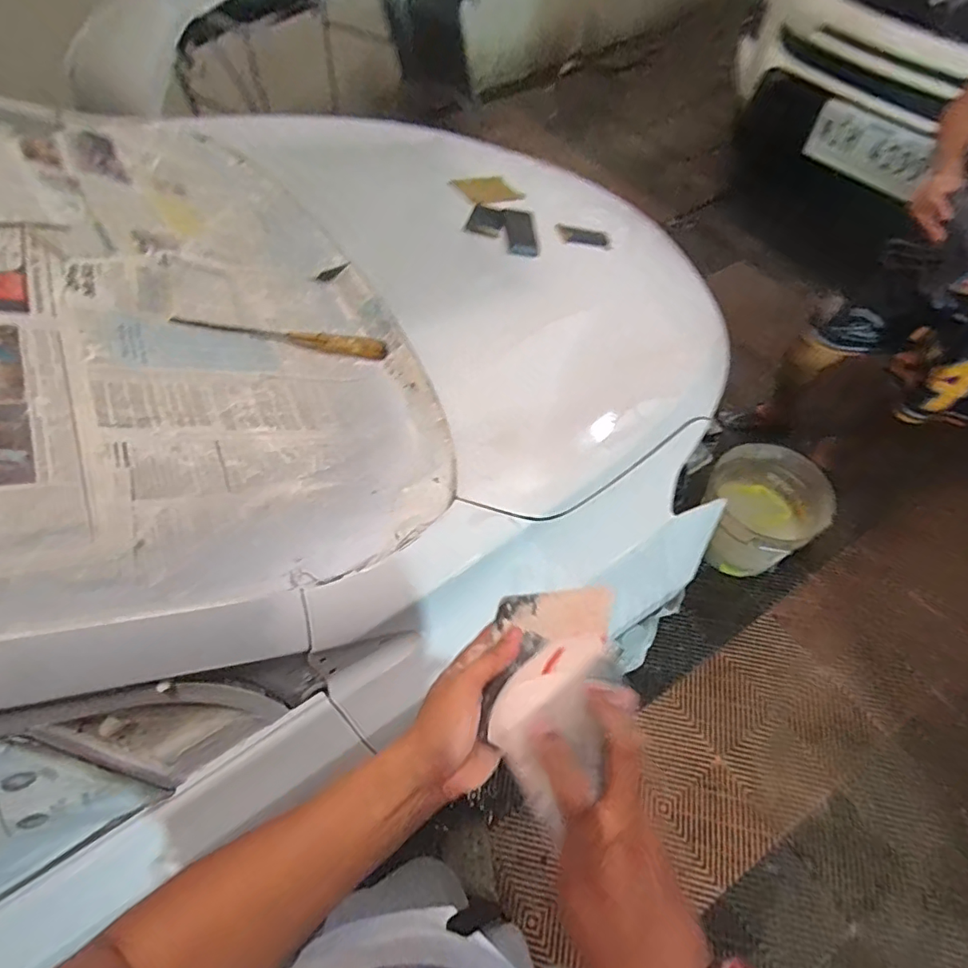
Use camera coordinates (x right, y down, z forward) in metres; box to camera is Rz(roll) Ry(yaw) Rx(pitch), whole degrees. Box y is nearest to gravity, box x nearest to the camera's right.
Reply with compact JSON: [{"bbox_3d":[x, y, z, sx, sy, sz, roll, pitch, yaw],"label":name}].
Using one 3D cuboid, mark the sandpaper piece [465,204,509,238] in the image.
[{"bbox_3d":[0.006,-0.548,1.104,0.074,0.006,0.086,18,62,6],"label":"sandpaper piece"}]

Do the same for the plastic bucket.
[{"bbox_3d":[0.827,0.080,1.600,0.307,0.249,0.332,0,58,1],"label":"plastic bucket"}]

